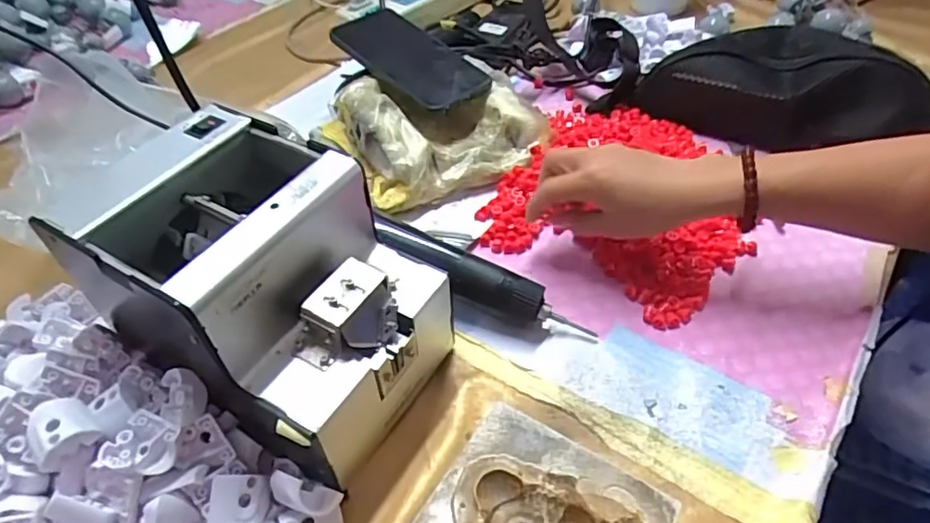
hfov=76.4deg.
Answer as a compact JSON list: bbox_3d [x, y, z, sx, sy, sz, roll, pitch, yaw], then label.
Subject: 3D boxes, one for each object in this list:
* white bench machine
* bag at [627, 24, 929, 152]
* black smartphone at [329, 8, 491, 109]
[{"bbox_3d":[-0.117,0.020,0.367,0.183,0.146,0.132,24,53,24],"label":"white bench machine"},{"bbox_3d":[0.303,-0.176,0.571,0.252,0.068,0.134,14,49,15],"label":"bag"},{"bbox_3d":[-0.058,-0.215,0.612,0.092,0.014,0.214,-24,49,-27],"label":"black smartphone"}]

